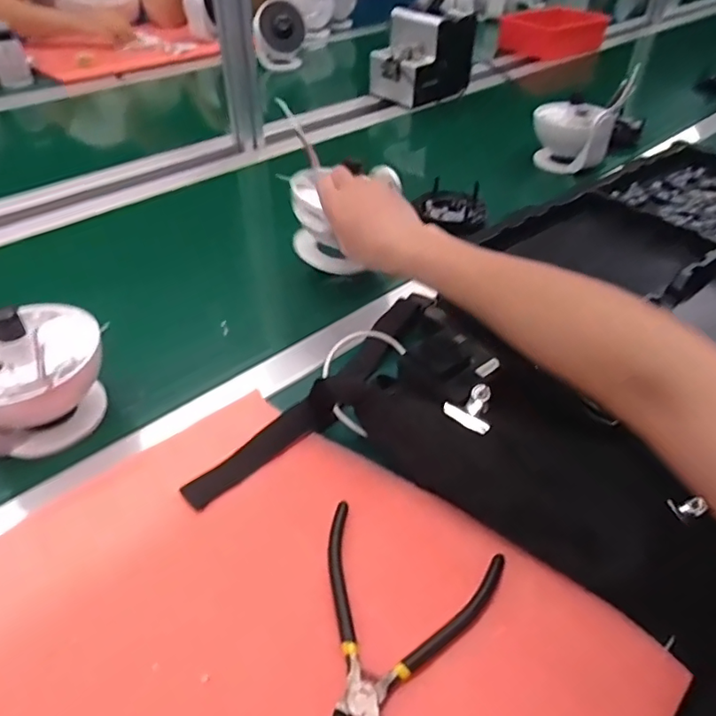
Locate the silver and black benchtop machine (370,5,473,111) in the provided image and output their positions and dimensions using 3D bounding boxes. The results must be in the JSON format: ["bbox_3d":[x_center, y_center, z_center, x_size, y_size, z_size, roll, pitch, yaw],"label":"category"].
[{"bbox_3d":[0.131,-0.622,1.137,0.170,0.144,0.135,-29,51,-29],"label":"silver and black benchtop machine"}]

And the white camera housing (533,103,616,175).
[{"bbox_3d":[0.347,-0.362,0.903,0.085,0.101,0.115,-4,43,-6],"label":"white camera housing"}]

